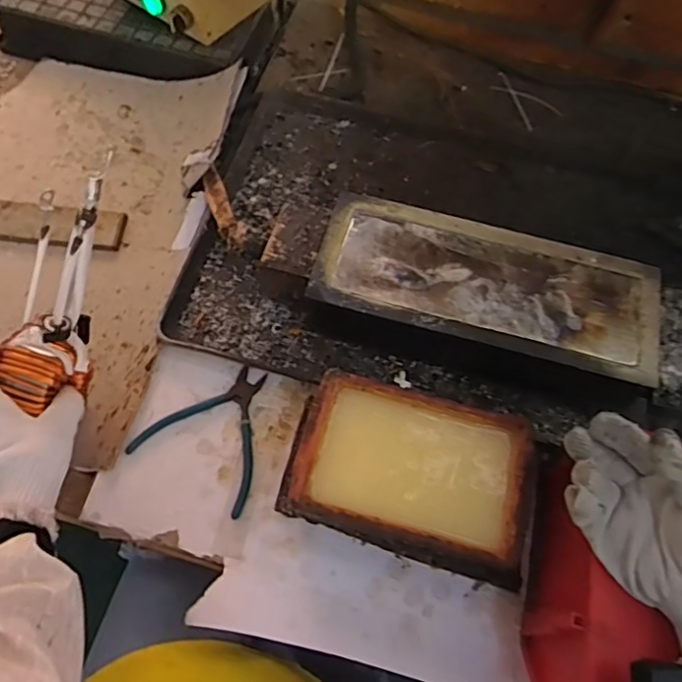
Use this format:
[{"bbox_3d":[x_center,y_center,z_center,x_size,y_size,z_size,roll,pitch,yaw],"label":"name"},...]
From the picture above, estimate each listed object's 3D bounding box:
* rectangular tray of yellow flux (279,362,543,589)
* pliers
[{"bbox_3d":[0.072,0.125,0.549,0.228,0.067,0.139,15,63,6],"label":"rectangular tray of yellow flux"},{"bbox_3d":[-0.119,0.086,0.589,0.125,0.008,0.132,28,65,12],"label":"pliers"}]

